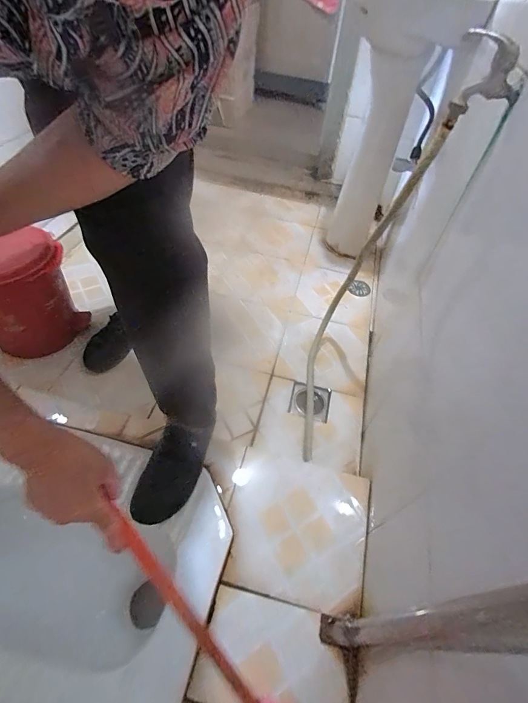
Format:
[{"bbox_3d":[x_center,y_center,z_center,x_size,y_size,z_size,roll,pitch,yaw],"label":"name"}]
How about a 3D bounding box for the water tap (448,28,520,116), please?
[{"bbox_3d":[0.301,-0.370,0.463,0.089,0.085,0.036,28,55,20],"label":"water tap"}]

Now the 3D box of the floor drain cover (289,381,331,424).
[{"bbox_3d":[0.120,0.133,0.902,0.099,0.014,0.101,11,51,7],"label":"floor drain cover"}]

